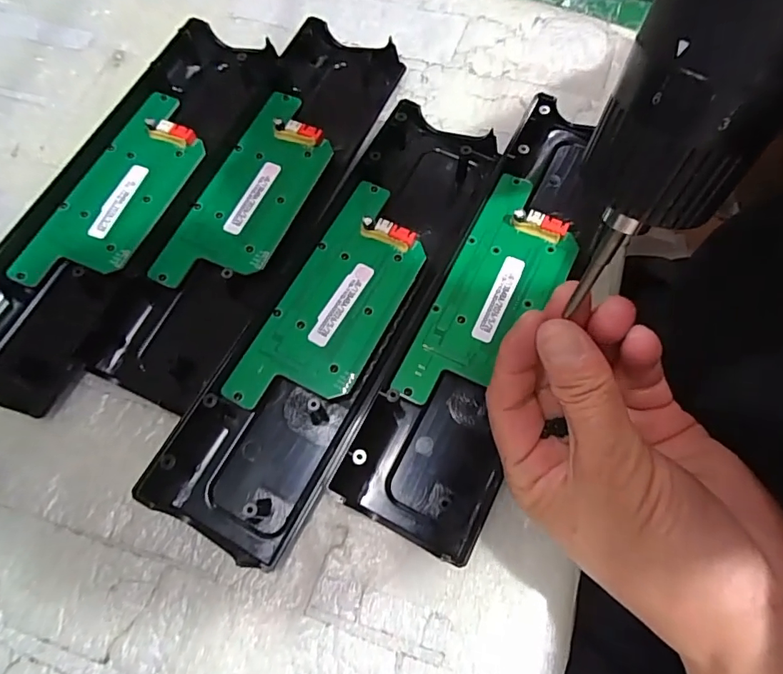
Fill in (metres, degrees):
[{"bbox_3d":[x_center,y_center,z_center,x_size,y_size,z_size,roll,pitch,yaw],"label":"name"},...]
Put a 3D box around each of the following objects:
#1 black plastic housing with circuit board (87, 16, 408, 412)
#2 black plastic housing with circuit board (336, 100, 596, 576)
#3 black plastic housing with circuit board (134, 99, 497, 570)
[{"bbox_3d":[-0.075,-0.081,0.272,0.069,0.015,0.246,22,71,10],"label":"black plastic housing with circuit board"},{"bbox_3d":[0.056,-0.017,0.245,0.063,0.018,0.238,25,72,11],"label":"black plastic housing with circuit board"},{"bbox_3d":[-0.025,-0.018,0.248,0.073,0.017,0.246,26,72,11],"label":"black plastic housing with circuit board"}]

